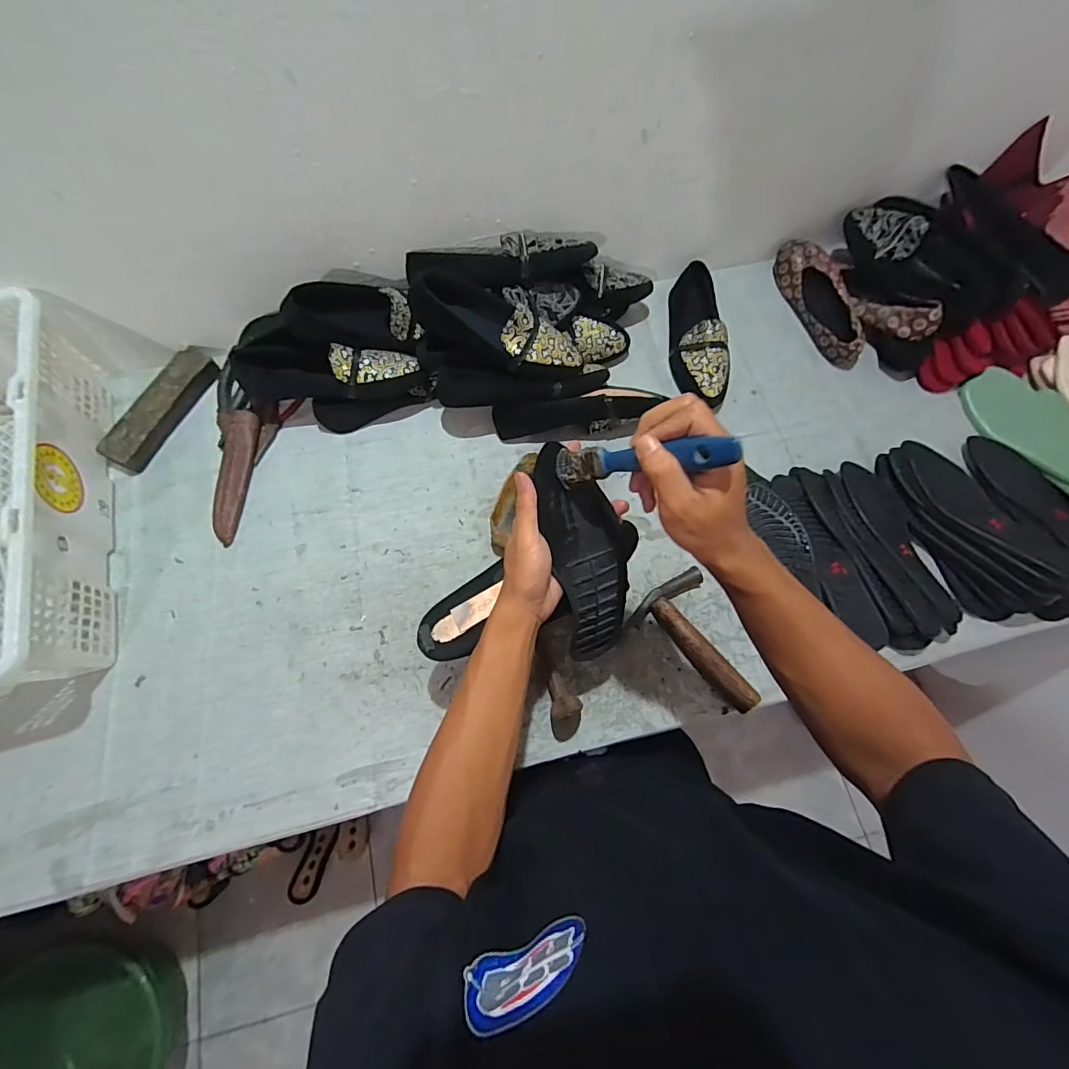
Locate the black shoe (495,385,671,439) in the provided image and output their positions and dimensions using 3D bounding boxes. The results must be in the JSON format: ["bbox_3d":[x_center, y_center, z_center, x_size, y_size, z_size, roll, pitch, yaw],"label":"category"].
[{"bbox_3d":[0.070,-0.177,0.717,0.250,0.066,0.069,-12,70,-6],"label":"black shoe"}]

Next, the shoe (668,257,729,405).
[{"bbox_3d":[0.260,-0.318,0.776,0.084,0.063,0.238,-1,69,-2],"label":"shoe"}]

